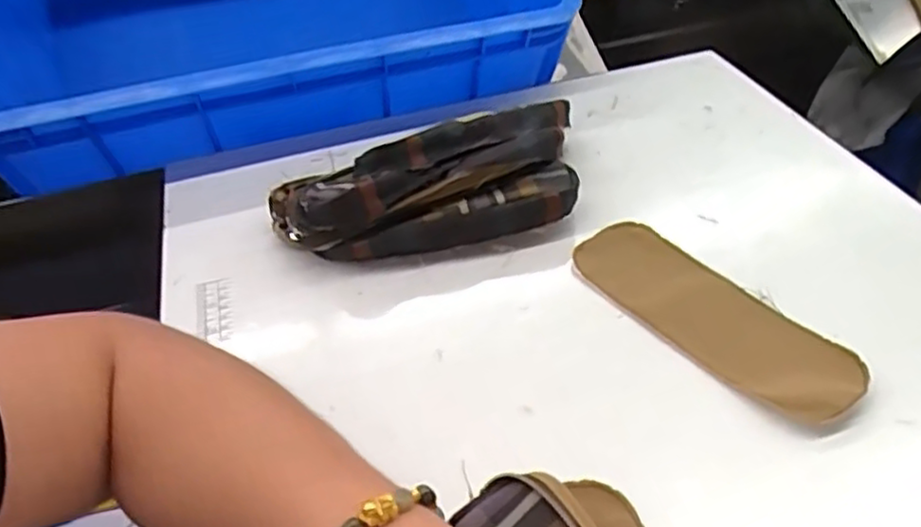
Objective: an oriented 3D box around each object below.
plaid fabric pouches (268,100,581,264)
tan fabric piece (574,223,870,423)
[{"bbox_3d":[-0.020,-0.062,0.504,0.235,0.071,0.103,-13,43,-9],"label":"plaid fabric pouches"},{"bbox_3d":[0.157,0.031,0.438,0.066,0.009,0.184,-37,56,-22],"label":"tan fabric piece"}]

